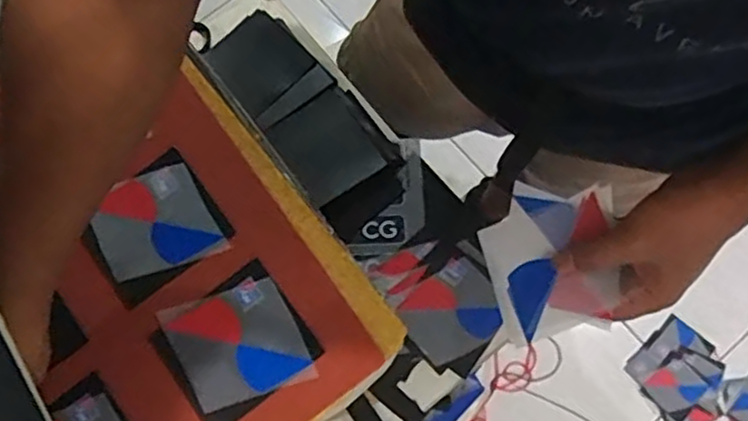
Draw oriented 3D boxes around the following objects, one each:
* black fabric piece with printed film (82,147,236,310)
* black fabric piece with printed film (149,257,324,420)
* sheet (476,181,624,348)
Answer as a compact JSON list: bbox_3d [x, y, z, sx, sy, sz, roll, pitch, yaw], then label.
[{"bbox_3d":[-0.172,0.012,0.514,0.096,0.008,0.088,-35,78,-8],"label":"black fabric piece with printed film"},{"bbox_3d":[-0.103,0.099,0.487,0.100,0.004,0.095,-30,77,-4],"label":"black fabric piece with printed film"},{"bbox_3d":[0.134,0.038,0.491,0.095,0.015,0.107,-16,69,21],"label":"sheet"}]

